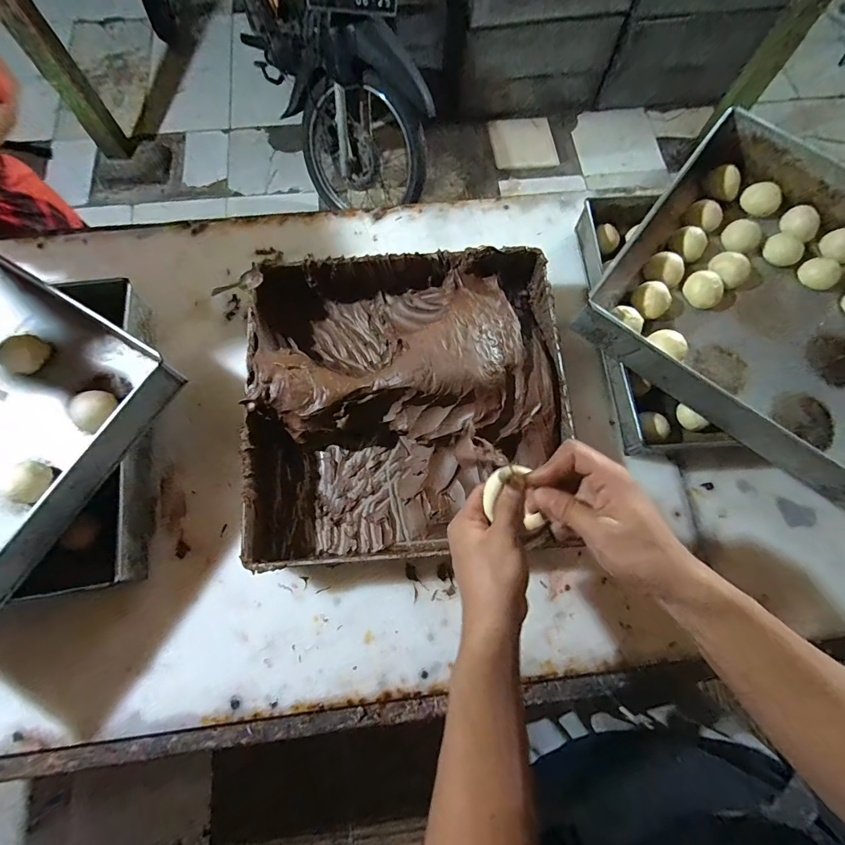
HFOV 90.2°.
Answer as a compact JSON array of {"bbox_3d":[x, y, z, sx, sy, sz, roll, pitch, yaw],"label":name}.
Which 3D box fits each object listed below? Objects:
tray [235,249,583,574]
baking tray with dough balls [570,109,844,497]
[{"bbox_3d":[-0.022,-0.034,0.570,0.417,0.102,0.405,-4,73,-3],"label":"tray"},{"bbox_3d":[0.491,-0.170,0.576,0.418,0.076,0.420,36,76,9],"label":"baking tray with dough balls"}]

